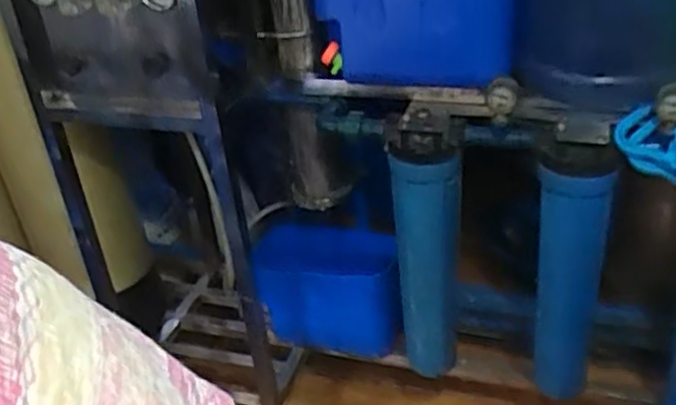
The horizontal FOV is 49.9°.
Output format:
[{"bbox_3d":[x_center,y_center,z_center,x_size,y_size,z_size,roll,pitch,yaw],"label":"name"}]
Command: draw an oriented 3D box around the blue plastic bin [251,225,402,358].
[{"bbox_3d":[-0.022,0.188,1.649,0.359,0.236,0.173,4,32,17],"label":"blue plastic bin"}]

